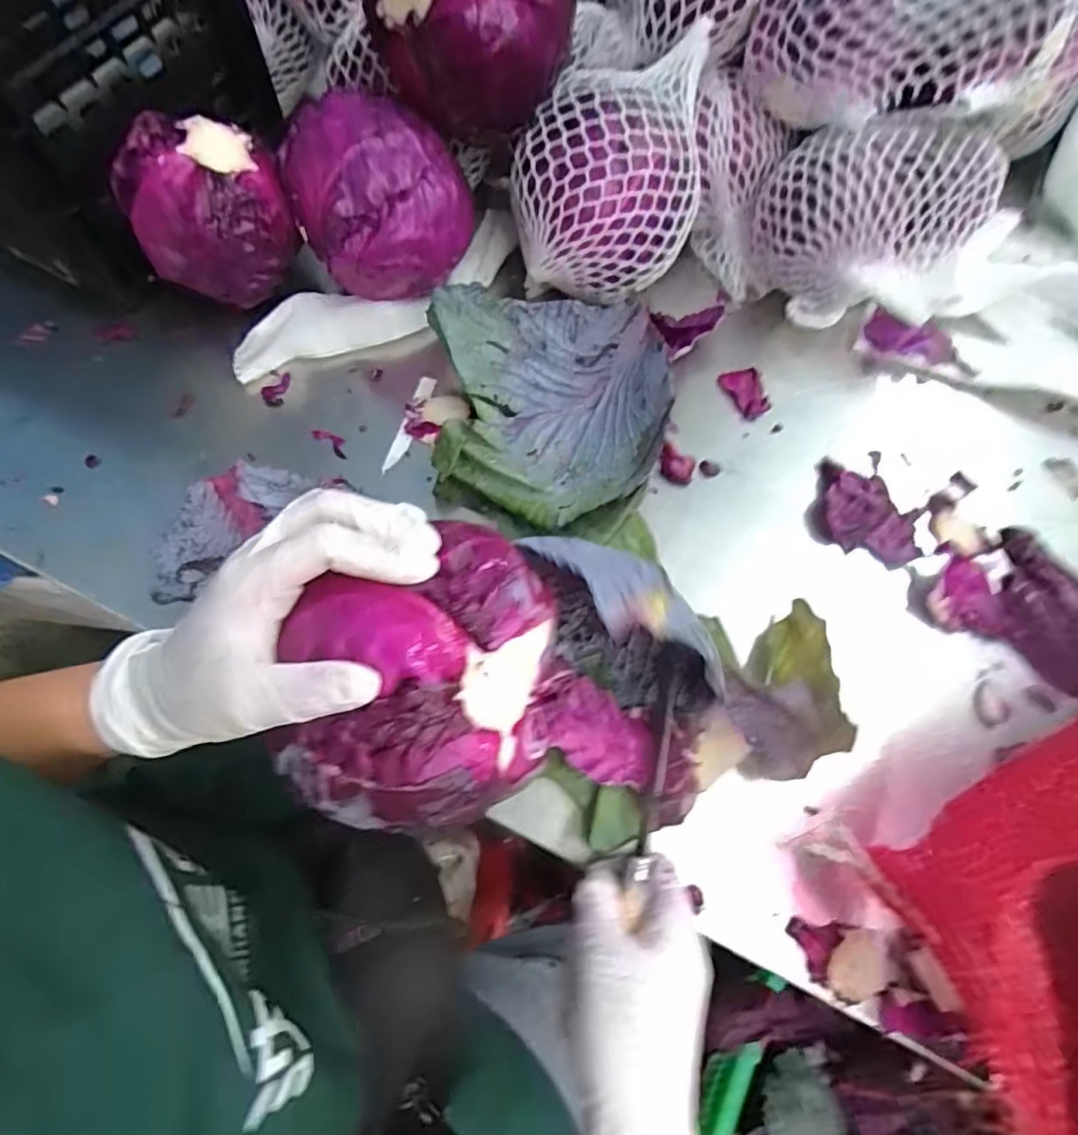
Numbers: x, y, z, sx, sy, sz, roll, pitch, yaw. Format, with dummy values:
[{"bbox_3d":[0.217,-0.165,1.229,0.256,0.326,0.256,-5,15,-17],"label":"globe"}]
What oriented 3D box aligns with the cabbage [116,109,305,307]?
[{"bbox_3d":[-0.235,-0.248,0.446,0.089,0.111,0.093,0,68,-1],"label":"cabbage"}]

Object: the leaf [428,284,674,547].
[{"bbox_3d":[0.008,-0.102,0.421,0.154,0.060,0.163,1,68,-1],"label":"leaf"}]

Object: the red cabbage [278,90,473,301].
[{"bbox_3d":[-0.113,-0.258,0.446,0.115,0.125,0.099,-22,70,-9],"label":"red cabbage"}]

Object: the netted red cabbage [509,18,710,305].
[{"bbox_3d":[0.048,-0.278,0.448,0.135,0.117,0.136,-1,68,-1],"label":"netted red cabbage"}]

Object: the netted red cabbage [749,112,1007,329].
[{"bbox_3d":[0.262,-0.277,0.473,0.174,0.103,0.117,-27,71,-11],"label":"netted red cabbage"}]

